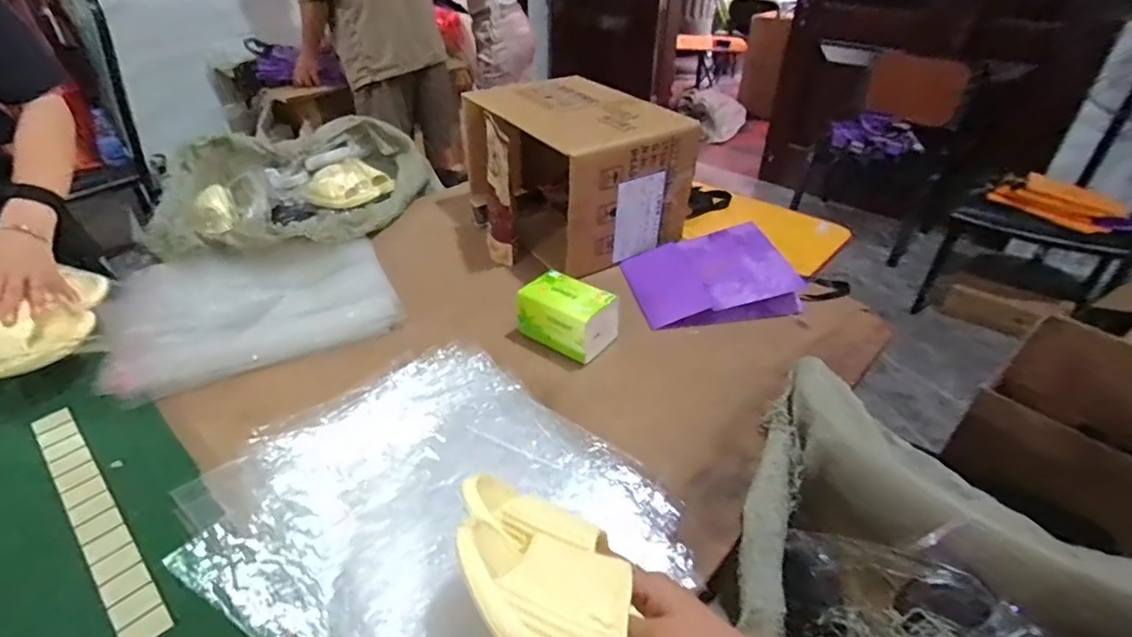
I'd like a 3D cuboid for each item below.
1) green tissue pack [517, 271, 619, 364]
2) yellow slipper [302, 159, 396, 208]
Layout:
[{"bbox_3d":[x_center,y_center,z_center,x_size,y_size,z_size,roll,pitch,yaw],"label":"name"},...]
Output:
[{"bbox_3d":[0.002,-0.008,0.847,0.141,0.084,0.086,21,40,25],"label":"green tissue pack"},{"bbox_3d":[-0.473,-0.305,1.231,0.196,0.047,0.121,-28,45,-34],"label":"yellow slipper"}]

